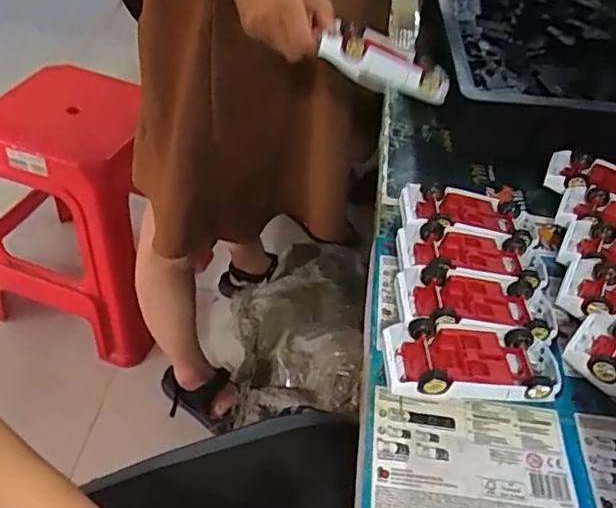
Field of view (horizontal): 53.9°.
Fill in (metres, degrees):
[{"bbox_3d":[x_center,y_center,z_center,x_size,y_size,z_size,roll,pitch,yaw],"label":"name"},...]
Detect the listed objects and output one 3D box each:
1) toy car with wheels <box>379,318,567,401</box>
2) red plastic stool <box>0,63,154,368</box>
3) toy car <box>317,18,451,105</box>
[{"bbox_3d":[0.123,0.083,0.452,0.131,0.035,0.060,1,43,-5],"label":"toy car with wheels"},{"bbox_3d":[-0.446,-0.081,1.237,0.354,0.463,0.292,17,44,8],"label":"red plastic stool"},{"bbox_3d":[0.068,-0.175,0.559,0.122,0.040,0.040,17,40,-17],"label":"toy car"}]

